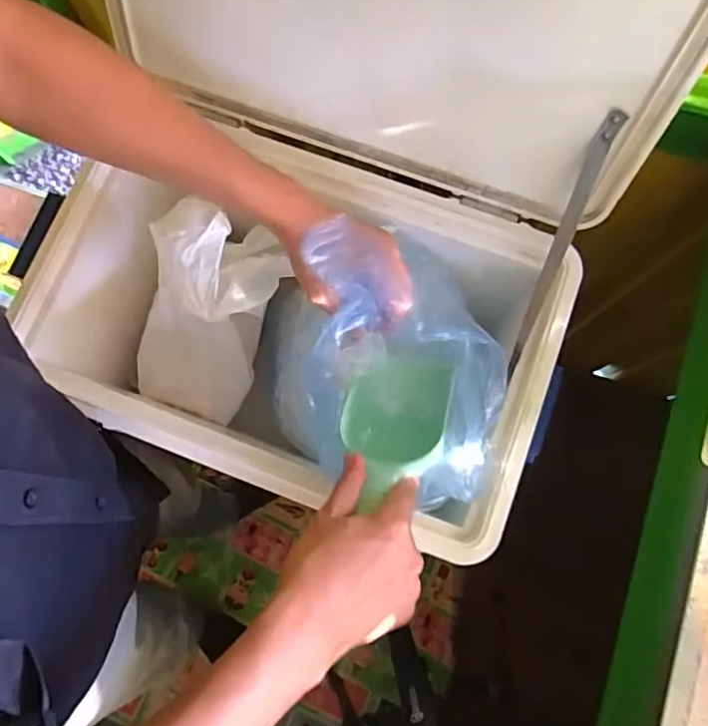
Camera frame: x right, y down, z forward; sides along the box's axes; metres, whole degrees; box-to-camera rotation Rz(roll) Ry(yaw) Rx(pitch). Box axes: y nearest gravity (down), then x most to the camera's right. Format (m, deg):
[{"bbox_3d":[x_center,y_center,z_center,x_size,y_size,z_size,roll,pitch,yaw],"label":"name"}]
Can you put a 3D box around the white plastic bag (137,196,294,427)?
[{"bbox_3d":[-0.138,-0.055,0.584,0.104,0.250,0.131,38,48,9],"label":"white plastic bag"}]

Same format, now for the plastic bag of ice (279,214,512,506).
[{"bbox_3d":[0.020,0.023,0.507,0.190,0.148,0.221,-14,78,-1],"label":"plastic bag of ice"}]

